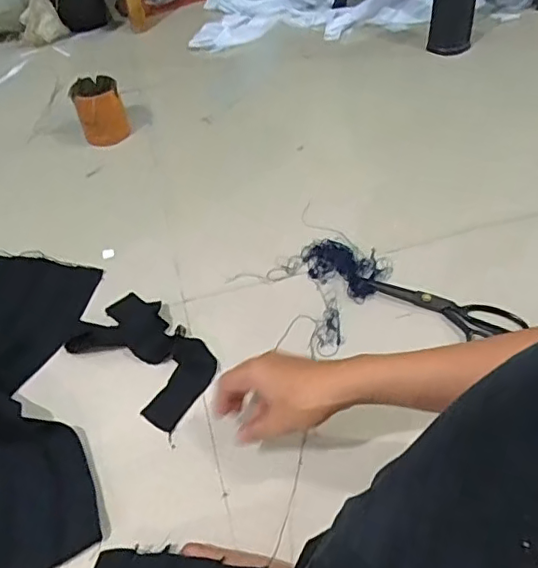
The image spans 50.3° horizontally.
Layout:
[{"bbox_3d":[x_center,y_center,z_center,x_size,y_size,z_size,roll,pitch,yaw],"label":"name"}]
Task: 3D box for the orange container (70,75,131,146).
[{"bbox_3d":[-0.301,-0.311,1.023,0.081,0.096,0.093,-20,49,-13],"label":"orange container"}]

